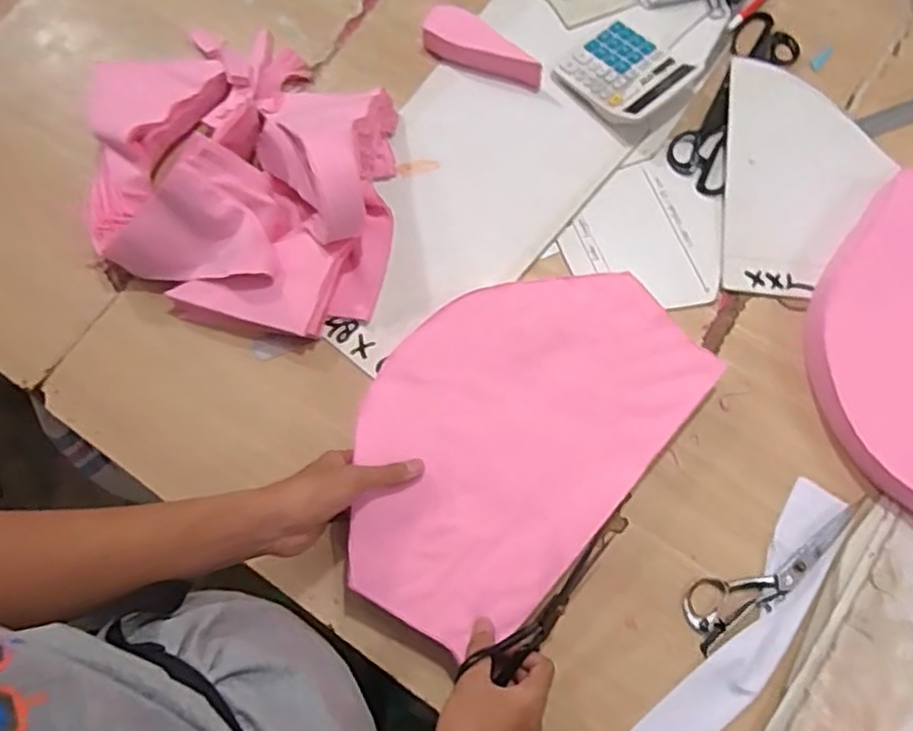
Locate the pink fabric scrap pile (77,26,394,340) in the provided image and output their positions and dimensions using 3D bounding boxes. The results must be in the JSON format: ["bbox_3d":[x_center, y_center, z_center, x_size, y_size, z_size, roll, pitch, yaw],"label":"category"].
[{"bbox_3d":[-0.255,-0.236,0.768,0.371,0.113,0.377,7,73,5],"label":"pink fabric scrap pile"}]

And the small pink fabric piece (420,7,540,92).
[{"bbox_3d":[0.034,-0.383,0.836,0.156,0.033,0.051,27,75,11],"label":"small pink fabric piece"}]

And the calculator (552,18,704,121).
[{"bbox_3d":[0.202,-0.352,0.823,0.132,0.034,0.134,-38,74,-9],"label":"calculator"}]

